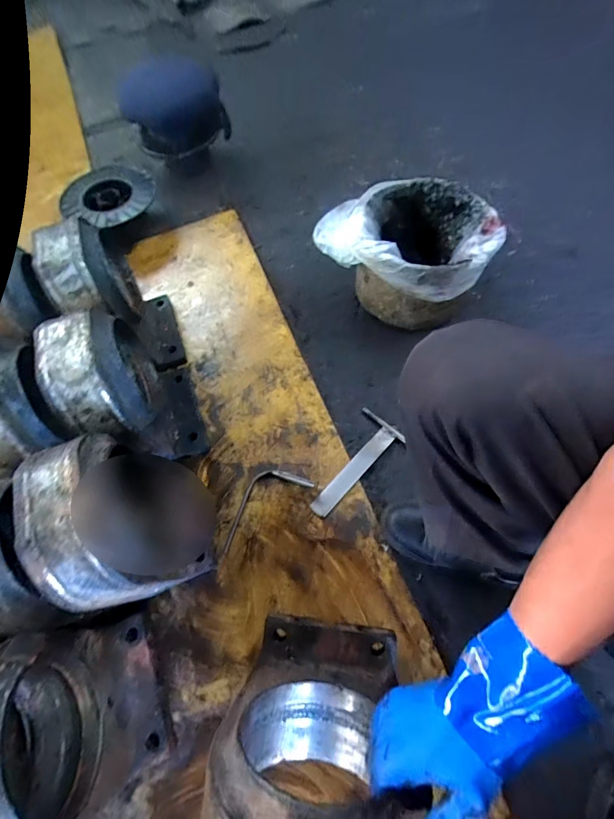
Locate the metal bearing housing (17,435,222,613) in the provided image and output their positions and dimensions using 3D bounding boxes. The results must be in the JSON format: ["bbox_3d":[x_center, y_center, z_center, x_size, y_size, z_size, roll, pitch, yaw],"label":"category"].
[{"bbox_3d":[-0.263,0.167,0.576,0.146,0.296,0.219,-13,66,-3],"label":"metal bearing housing"}]

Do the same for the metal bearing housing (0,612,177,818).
[{"bbox_3d":[-0.323,0.405,0.473,0.164,0.309,0.212,-23,67,-7],"label":"metal bearing housing"}]

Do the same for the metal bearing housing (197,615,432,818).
[{"bbox_3d":[0.010,0.389,0.453,0.202,0.317,0.115,13,89,9],"label":"metal bearing housing"}]

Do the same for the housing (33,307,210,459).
[{"bbox_3d":[-0.321,-0.046,0.692,0.154,0.308,0.253,-22,66,-7],"label":"housing"}]

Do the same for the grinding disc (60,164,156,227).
[{"bbox_3d":[-0.550,-0.589,1.054,0.255,0.054,0.255,-29,66,-8],"label":"grinding disc"}]

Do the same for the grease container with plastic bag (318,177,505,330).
[{"bbox_3d":[0.237,-0.357,0.893,0.339,0.210,0.318,-2,65,5],"label":"grease container with plastic bag"}]

